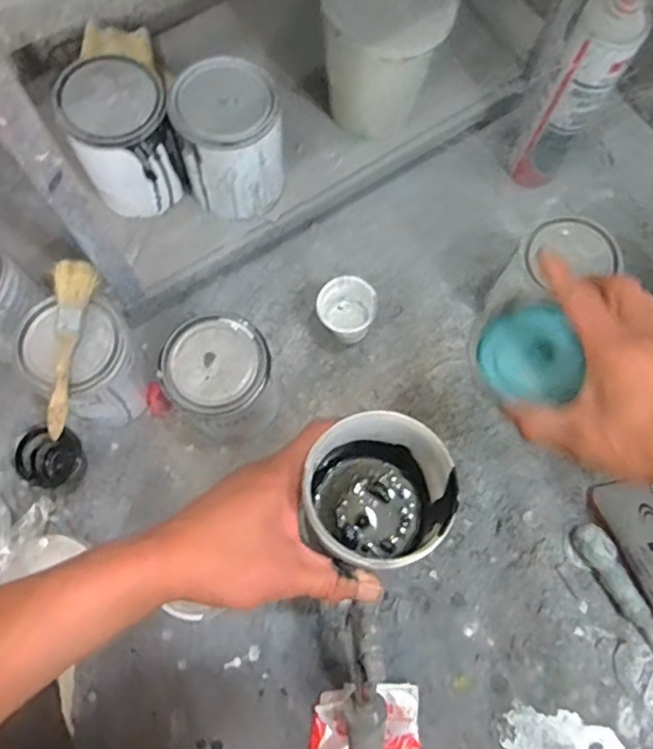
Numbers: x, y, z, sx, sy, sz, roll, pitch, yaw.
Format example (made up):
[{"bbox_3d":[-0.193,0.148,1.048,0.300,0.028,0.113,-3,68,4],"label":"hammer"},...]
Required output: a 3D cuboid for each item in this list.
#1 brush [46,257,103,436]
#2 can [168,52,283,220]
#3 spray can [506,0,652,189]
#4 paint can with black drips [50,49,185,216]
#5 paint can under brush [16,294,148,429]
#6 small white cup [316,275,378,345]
[{"bbox_3d":[-0.244,-0.026,0.562,0.038,0.018,0.166,4,73,0],"label":"brush"},{"bbox_3d":[-0.099,-0.243,0.647,0.102,0.143,0.105,0,73,-1],"label":"can"},{"bbox_3d":[0.272,-0.303,0.680,0.070,0.249,0.056,24,76,5],"label":"spray can"},{"bbox_3d":[-0.209,-0.248,0.637,0.100,0.130,0.106,-25,75,-8],"label":"paint can with black drips"},{"bbox_3d":[-0.244,-0.011,0.640,0.095,0.143,0.101,0,73,-1],"label":"paint can under brush"},{"bbox_3d":[0.023,-0.074,0.702,0.065,0.066,0.056,17,75,3],"label":"small white cup"}]

